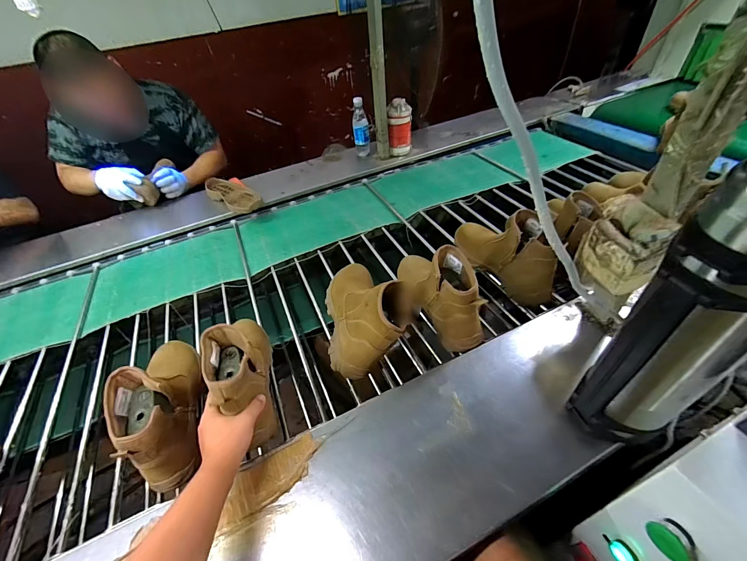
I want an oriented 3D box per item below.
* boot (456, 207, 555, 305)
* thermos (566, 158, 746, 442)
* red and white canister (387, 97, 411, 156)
[{"bbox_3d":[0.301,-0.076,0.761,0.095,0.174,0.280,-26,48,-18],"label":"boot"},{"bbox_3d":[0.355,0.062,0.374,0.106,0.378,0.115,-36,52,-25],"label":"thermos"},{"bbox_3d":[0.103,-0.579,1.251,0.078,0.187,0.075,5,47,12],"label":"red and white canister"}]

